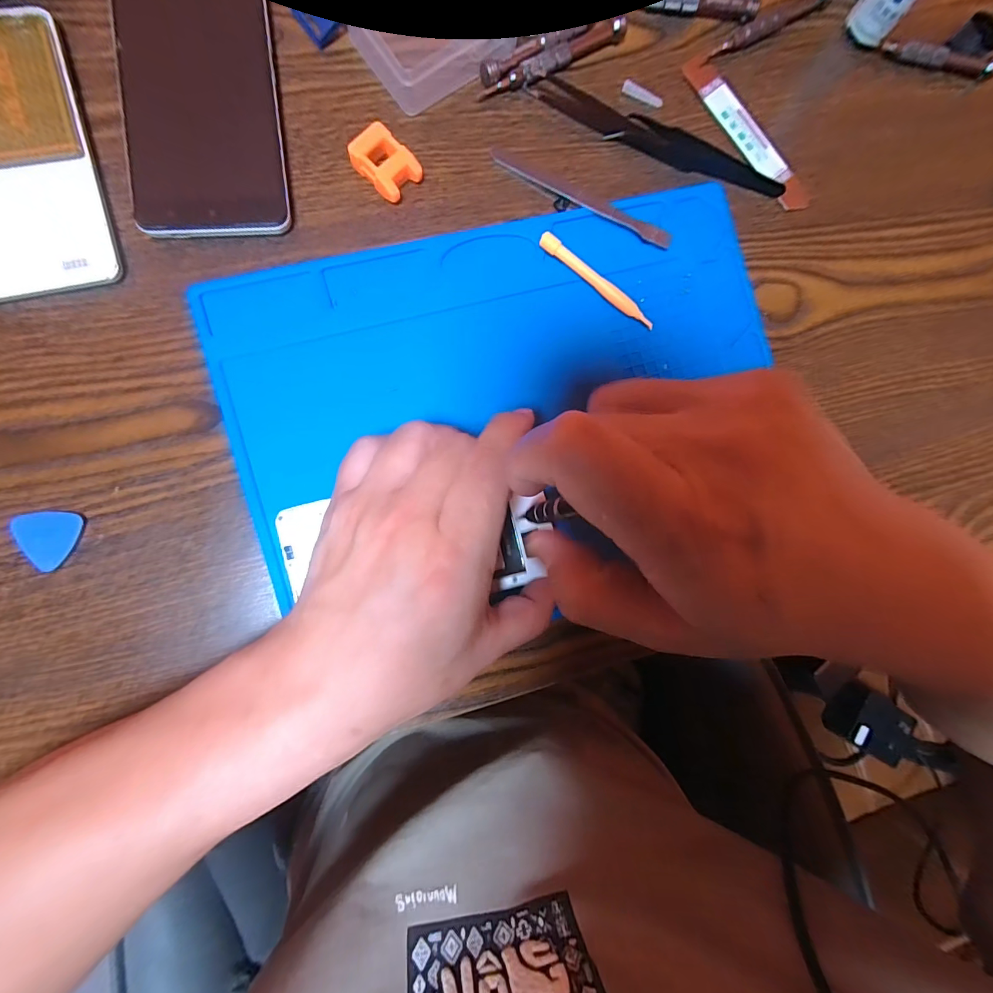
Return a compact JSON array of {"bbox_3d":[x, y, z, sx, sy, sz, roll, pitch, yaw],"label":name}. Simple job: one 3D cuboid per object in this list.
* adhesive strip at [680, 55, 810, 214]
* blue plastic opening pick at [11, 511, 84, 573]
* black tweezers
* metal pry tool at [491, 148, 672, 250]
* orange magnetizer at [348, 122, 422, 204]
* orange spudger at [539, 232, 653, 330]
[{"bbox_3d":[0.163,-0.235,0.270,0.020,0.004,0.115,-43,94,-7],"label":"adhesive strip"},{"bbox_3d":[-0.223,0.022,0.207,0.028,0.004,0.028,3,88,-8],"label":"blue plastic opening pick"},{"bbox_3d":[0.103,-0.222,0.258,0.167,0.008,0.020,18,86,-7],"label":"black tweezers"},{"bbox_3d":[0.052,-0.179,0.252,0.117,0.006,0.012,24,85,-7],"label":"metal pry tool"},{"bbox_3d":[-0.062,-0.184,0.233,0.033,0.014,0.028,40,84,-5],"label":"orange magnetizer"},{"bbox_3d":[0.060,-0.126,0.247,0.082,0.008,0.008,34,84,-6],"label":"orange spudger"}]

